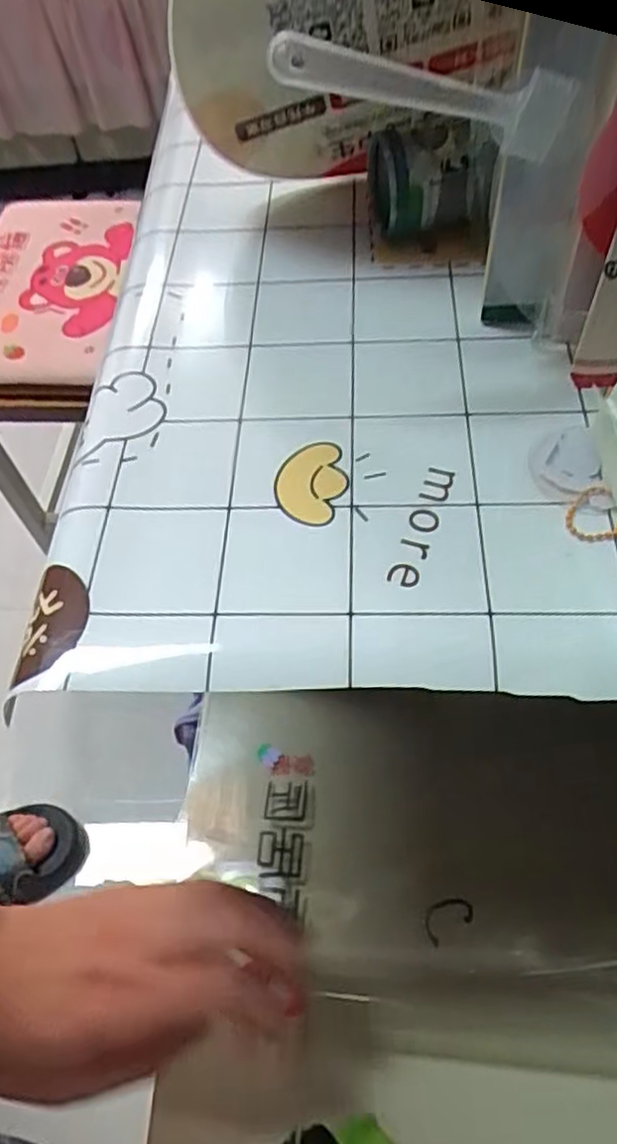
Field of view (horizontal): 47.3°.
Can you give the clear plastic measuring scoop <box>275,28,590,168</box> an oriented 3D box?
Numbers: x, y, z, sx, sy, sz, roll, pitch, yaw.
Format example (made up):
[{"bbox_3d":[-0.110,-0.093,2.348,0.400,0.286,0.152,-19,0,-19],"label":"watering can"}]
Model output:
[{"bbox_3d":[0.038,-0.158,0.232,0.103,0.027,0.015,2,56,-15],"label":"clear plastic measuring scoop"}]

